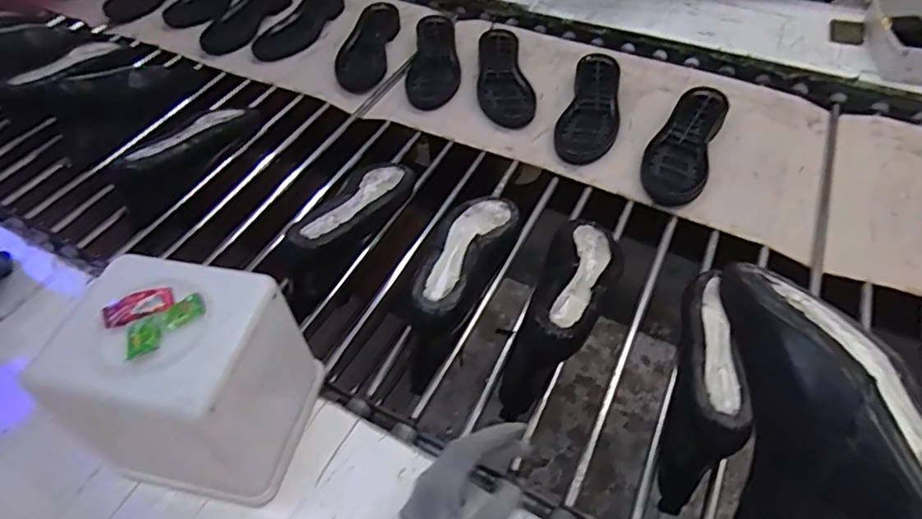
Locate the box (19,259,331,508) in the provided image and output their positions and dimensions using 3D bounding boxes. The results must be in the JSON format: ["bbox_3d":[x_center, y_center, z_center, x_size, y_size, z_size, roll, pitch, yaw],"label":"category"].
[{"bbox_3d":[-0.224,0.102,0.483,0.152,0.159,0.133,5,51,8],"label":"box"}]

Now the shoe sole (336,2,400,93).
[{"bbox_3d":[-0.171,-0.402,1.061,0.082,0.028,0.243,4,51,7],"label":"shoe sole"}]

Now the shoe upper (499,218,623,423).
[{"bbox_3d":[0.127,0.035,0.637,0.081,0.100,0.256,17,53,17],"label":"shoe upper"}]

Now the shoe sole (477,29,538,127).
[{"bbox_3d":[0.068,-0.312,0.967,0.086,0.026,0.243,-8,50,-3],"label":"shoe sole"}]

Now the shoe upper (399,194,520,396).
[{"bbox_3d":[-0.001,0.016,0.659,0.081,0.086,0.270,14,52,15],"label":"shoe upper"}]

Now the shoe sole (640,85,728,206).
[{"bbox_3d":[0.324,-0.170,0.833,0.087,0.031,0.241,19,54,18],"label":"shoe sole"}]

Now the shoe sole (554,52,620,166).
[{"bbox_3d":[0.209,-0.241,0.902,0.086,0.024,0.255,13,52,14],"label":"shoe sole"}]

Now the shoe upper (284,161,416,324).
[{"bbox_3d":[-0.140,-0.051,0.731,0.075,0.096,0.257,20,54,19],"label":"shoe upper"}]

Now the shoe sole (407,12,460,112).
[{"bbox_3d":[-0.048,-0.359,1.016,0.085,0.023,0.247,-2,50,2],"label":"shoe sole"}]

